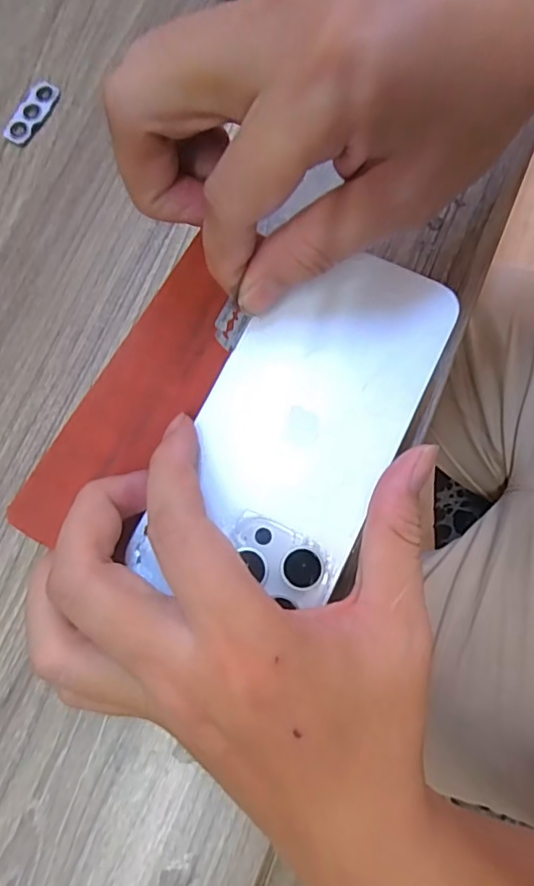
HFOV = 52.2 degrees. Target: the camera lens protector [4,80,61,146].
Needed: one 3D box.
[{"bbox_3d":[-0.133,-0.188,0.309,0.015,0.005,0.041,29,79,7],"label":"camera lens protector"}]

